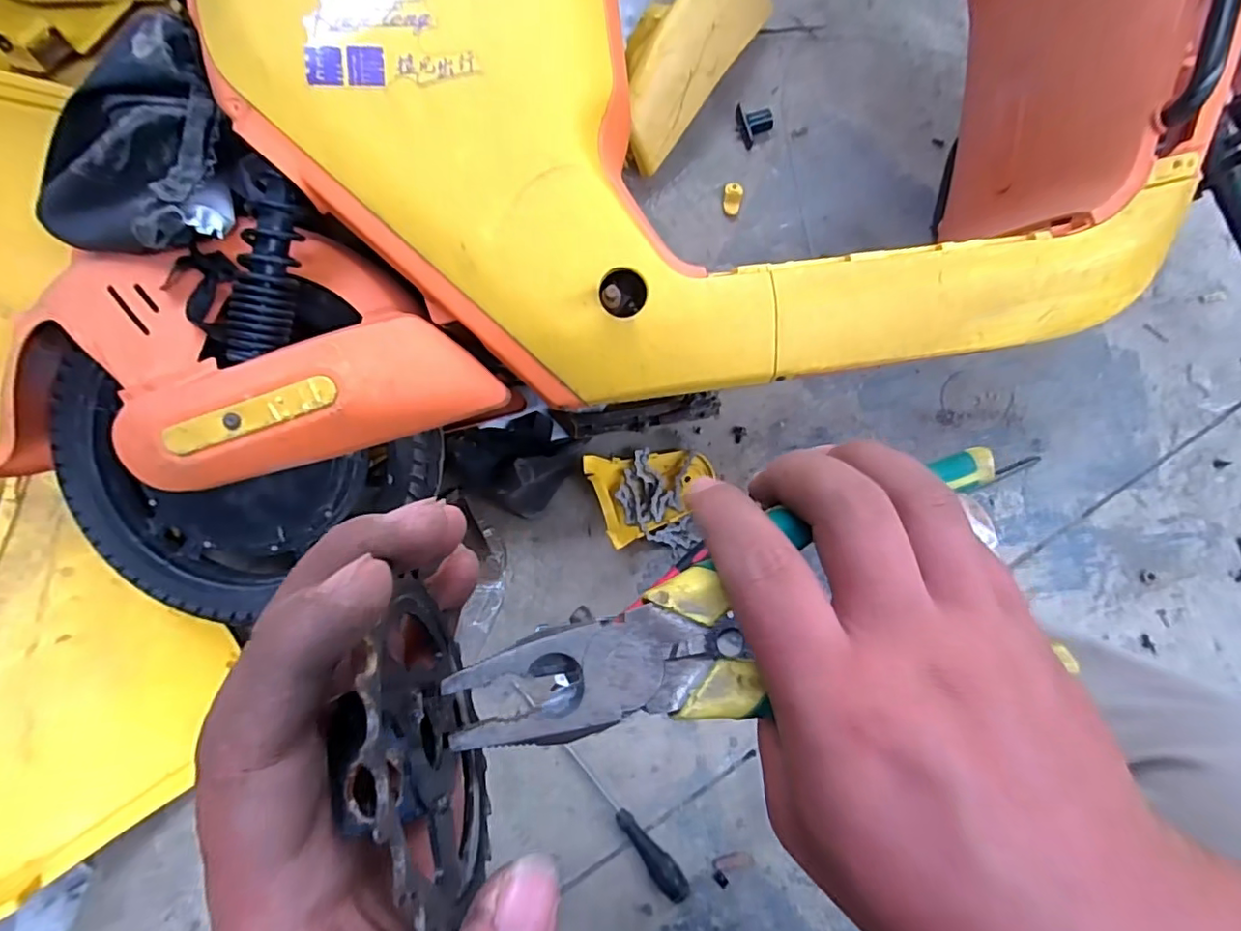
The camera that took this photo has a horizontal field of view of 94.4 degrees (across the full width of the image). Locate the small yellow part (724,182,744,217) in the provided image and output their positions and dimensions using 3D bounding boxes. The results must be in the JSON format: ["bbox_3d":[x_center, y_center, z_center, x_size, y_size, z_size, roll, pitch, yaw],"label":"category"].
[{"bbox_3d":[0.157,-0.372,0.798,0.025,0.022,0.039,9,82,1],"label":"small yellow part"}]

